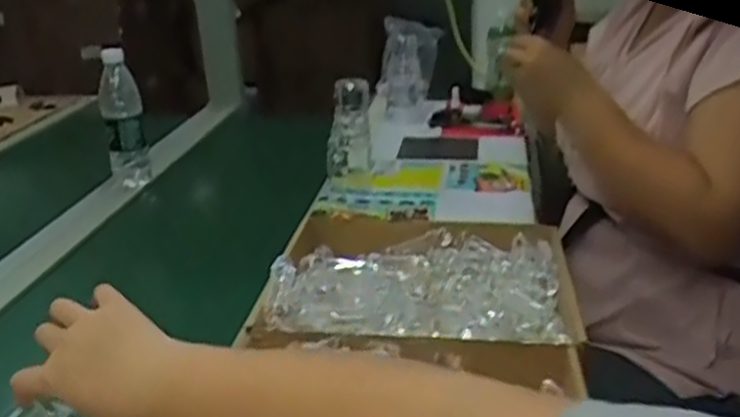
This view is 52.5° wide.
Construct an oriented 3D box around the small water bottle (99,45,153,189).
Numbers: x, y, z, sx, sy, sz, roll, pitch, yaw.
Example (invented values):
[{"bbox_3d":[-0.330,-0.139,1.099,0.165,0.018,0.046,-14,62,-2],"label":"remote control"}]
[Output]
[{"bbox_3d":[-0.421,-0.149,1.286,0.067,0.232,0.073,-8,23,-15],"label":"small water bottle"}]

